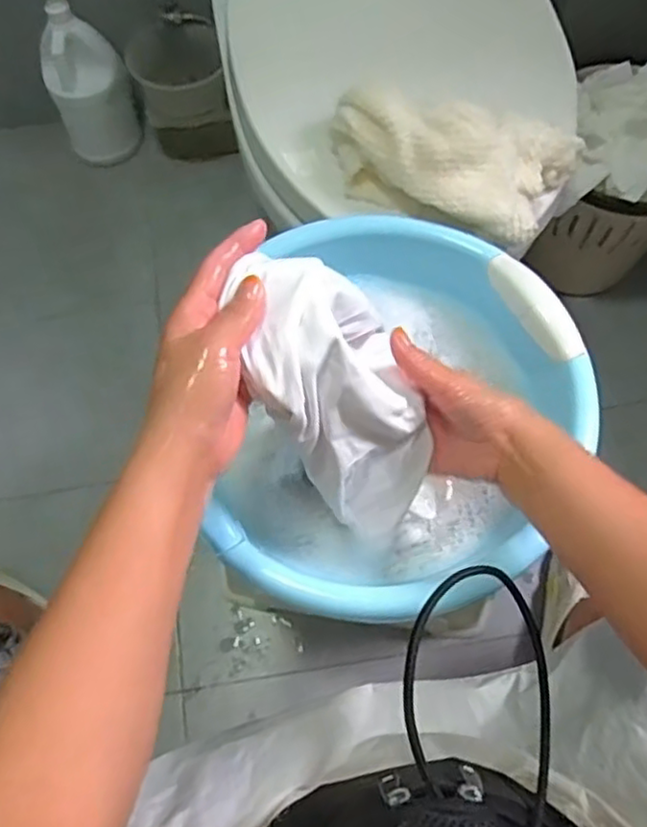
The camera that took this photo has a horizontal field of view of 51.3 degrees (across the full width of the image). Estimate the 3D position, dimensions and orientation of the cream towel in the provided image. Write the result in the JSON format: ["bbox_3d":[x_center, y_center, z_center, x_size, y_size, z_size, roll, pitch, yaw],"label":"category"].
[{"bbox_3d":[0.114,-0.230,0.616,0.219,0.074,0.100,14,63,9],"label":"cream towel"}]

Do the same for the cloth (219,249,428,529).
[{"bbox_3d":[0.021,-0.013,0.464,0.065,0.229,0.120,21,62,41],"label":"cloth"}]

